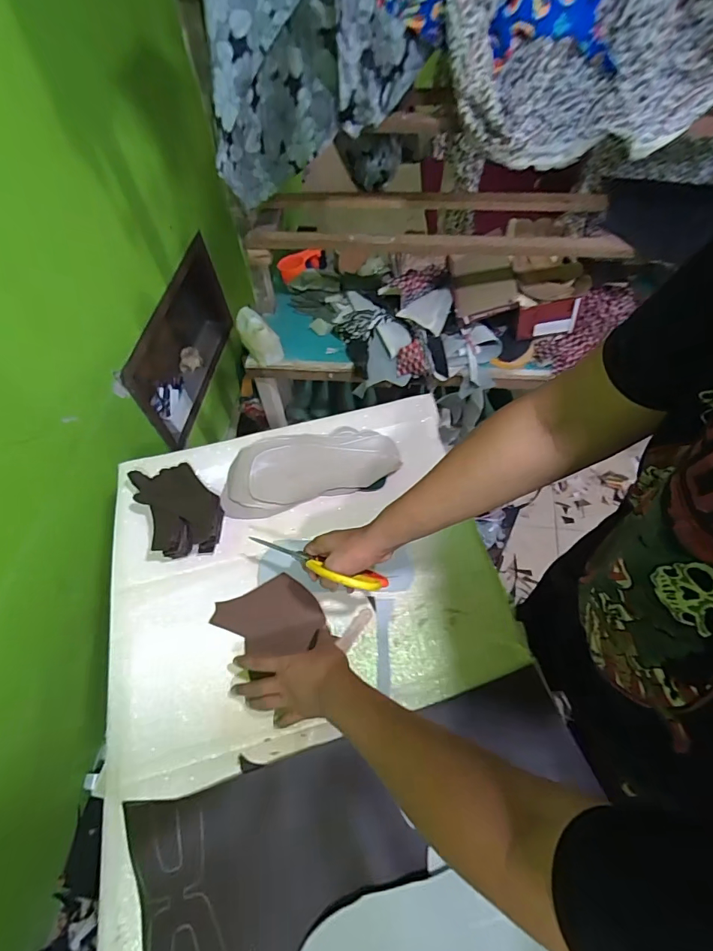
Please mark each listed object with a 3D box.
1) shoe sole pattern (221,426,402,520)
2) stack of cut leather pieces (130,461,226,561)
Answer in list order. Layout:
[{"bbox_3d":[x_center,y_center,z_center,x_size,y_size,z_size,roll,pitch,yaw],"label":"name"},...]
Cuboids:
[{"bbox_3d":[-0.084,-0.018,0.788,0.308,0.020,0.137,-13,72,-6],"label":"shoe sole pattern"},{"bbox_3d":[-0.295,0.052,0.744,0.116,0.058,0.175,-27,61,-12],"label":"stack of cut leather pieces"}]

